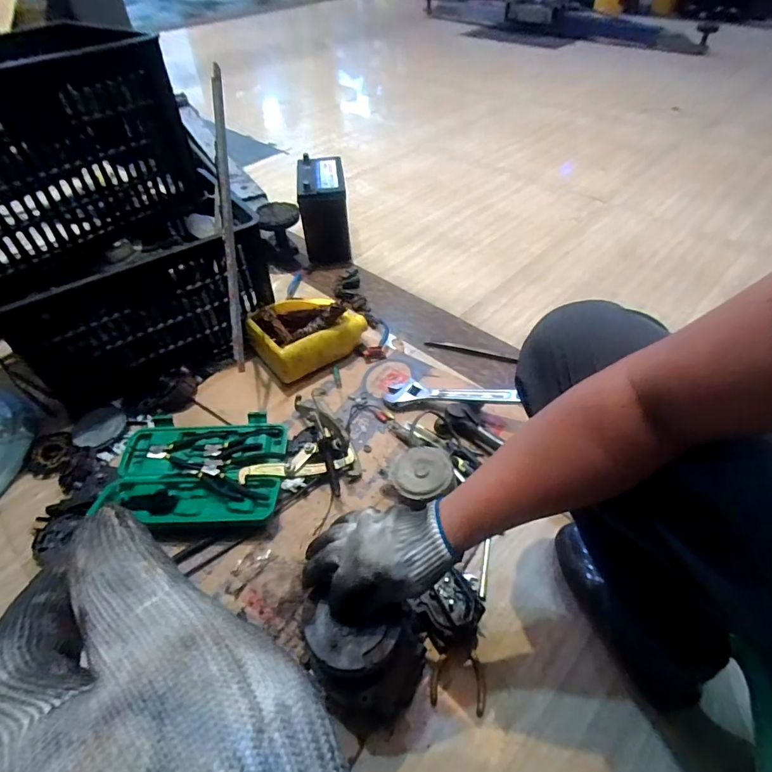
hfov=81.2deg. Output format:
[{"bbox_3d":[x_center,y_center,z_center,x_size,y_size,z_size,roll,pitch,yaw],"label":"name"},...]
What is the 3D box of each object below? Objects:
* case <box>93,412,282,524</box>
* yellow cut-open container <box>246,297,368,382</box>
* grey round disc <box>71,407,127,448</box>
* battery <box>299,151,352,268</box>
[{"bbox_3d":[-0.322,0.143,0.776,0.284,0.038,0.211,-1,47,0],"label":"case"},{"bbox_3d":[-0.167,-0.122,0.966,0.220,0.119,0.175,-35,56,-27],"label":"yellow cut-open container"},{"bbox_3d":[-0.550,0.076,0.861,0.091,0.009,0.092,-1,47,1],"label":"grey round disc"},{"bbox_3d":[-0.174,-0.500,1.282,0.125,0.208,0.219,-5,47,-4],"label":"battery"}]

